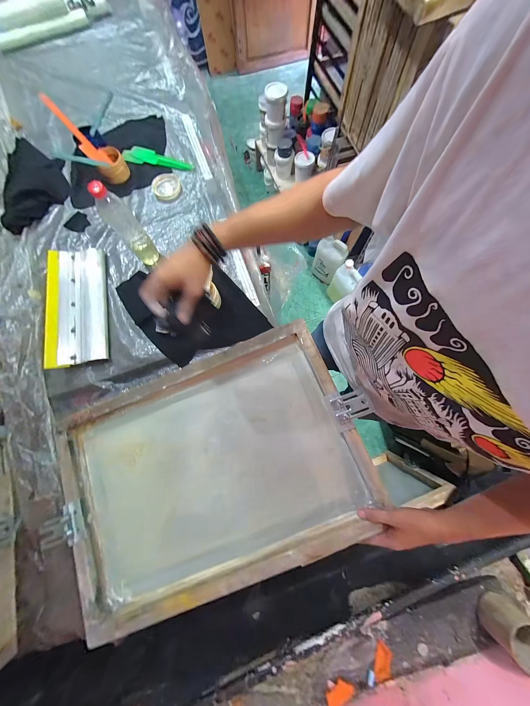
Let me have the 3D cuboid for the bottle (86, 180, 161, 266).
[{"bbox_3d":[-0.360,-0.330,0.584,0.063,0.221,0.053,-42,79,-8],"label":"bottle"}]

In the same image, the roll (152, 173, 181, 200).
[{"bbox_3d":[-0.332,-0.563,0.758,0.094,0.014,0.098,0,77,2],"label":"roll"}]

